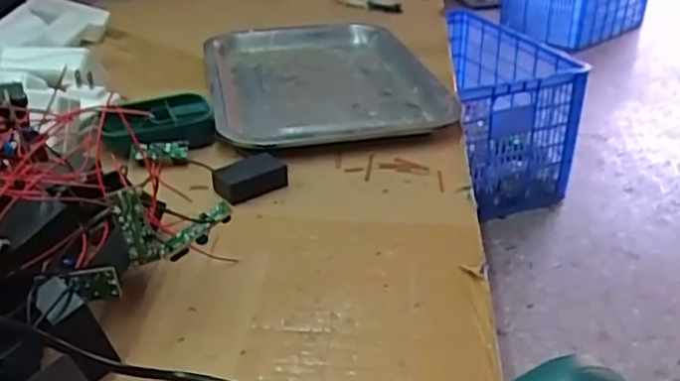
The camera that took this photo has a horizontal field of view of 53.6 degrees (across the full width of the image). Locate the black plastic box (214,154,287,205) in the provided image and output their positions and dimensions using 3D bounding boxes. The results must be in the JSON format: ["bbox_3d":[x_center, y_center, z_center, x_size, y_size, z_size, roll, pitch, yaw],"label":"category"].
[{"bbox_3d":[-0.066,-0.010,0.490,0.049,0.016,0.031,-20,35,-30],"label":"black plastic box"}]

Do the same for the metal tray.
[{"bbox_3d":[-0.021,-0.114,0.662,0.209,0.019,0.302,-6,30,-10],"label":"metal tray"}]

